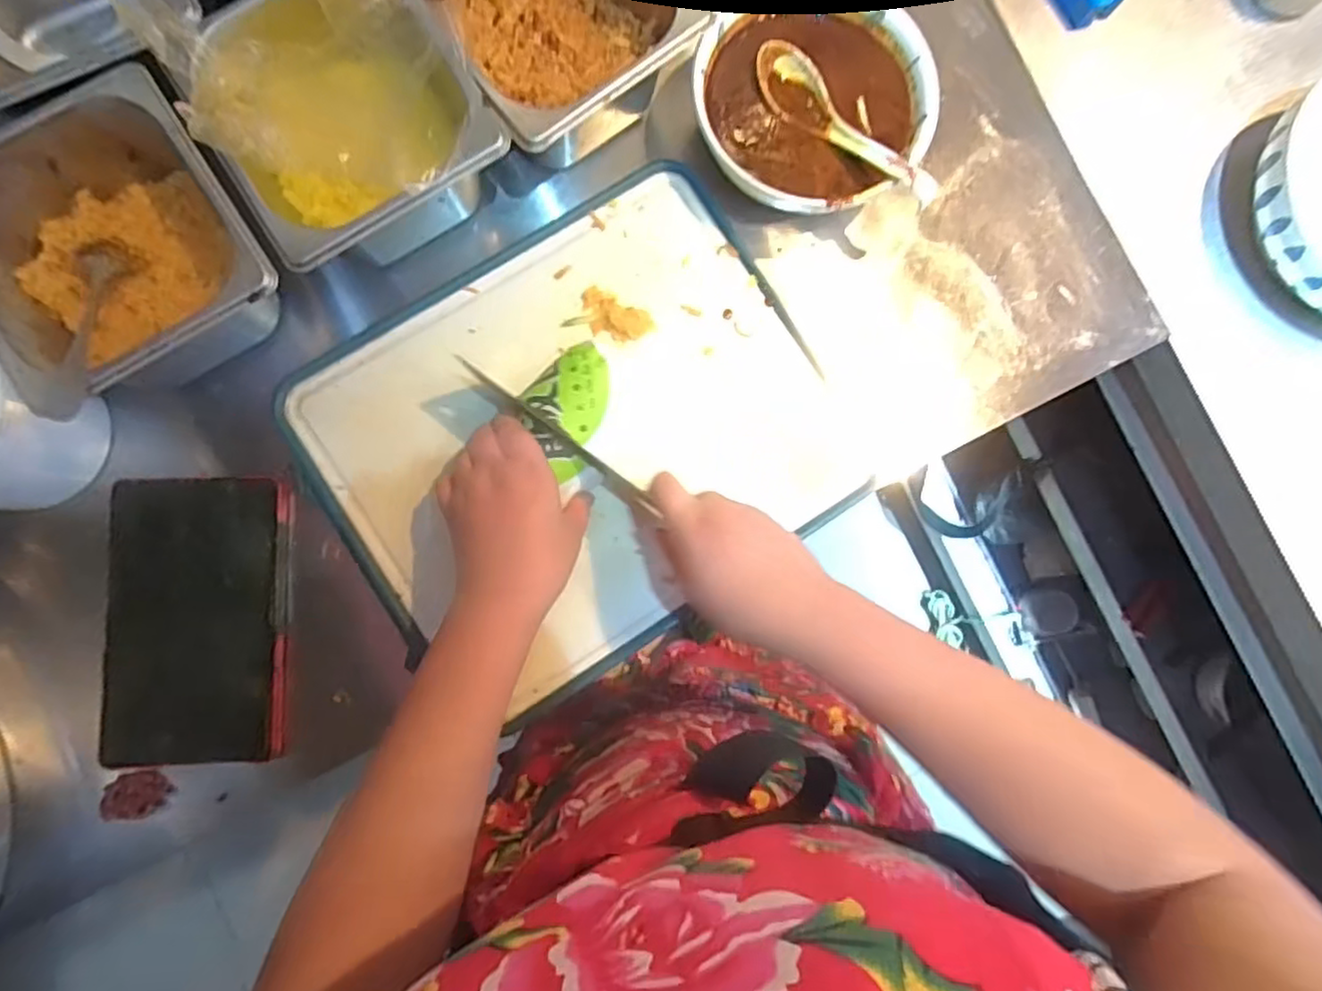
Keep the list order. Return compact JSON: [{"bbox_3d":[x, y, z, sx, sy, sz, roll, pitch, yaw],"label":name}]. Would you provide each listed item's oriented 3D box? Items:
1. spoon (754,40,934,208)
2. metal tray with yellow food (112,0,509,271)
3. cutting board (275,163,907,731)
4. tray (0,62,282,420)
[{"bbox_3d":[0.137,-0.274,0.495,0.163,0.027,0.040,40,84,0],"label":"spoon"},{"bbox_3d":[-0.209,-0.249,0.464,0.162,0.112,0.171,-30,88,-5],"label":"metal tray with yellow food"},{"bbox_3d":[-0.053,-0.045,0.503,0.361,0.014,0.298,-35,88,-6],"label":"cutting board"},{"bbox_3d":[-0.349,-0.156,0.446,0.164,0.091,0.173,-38,88,-6],"label":"tray"}]

